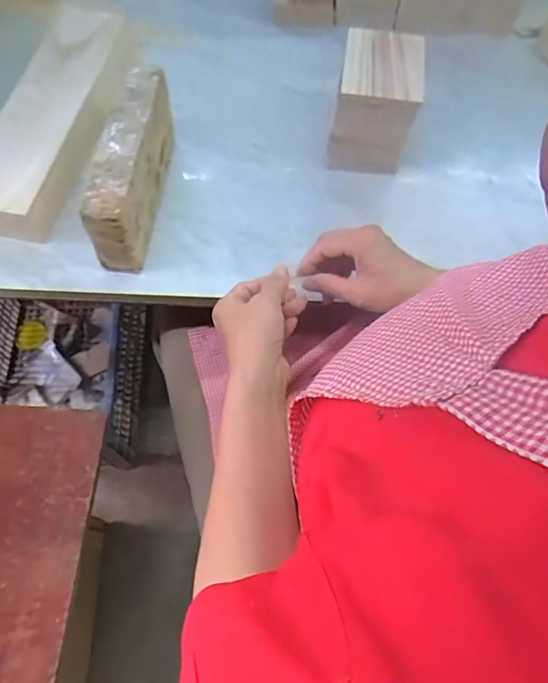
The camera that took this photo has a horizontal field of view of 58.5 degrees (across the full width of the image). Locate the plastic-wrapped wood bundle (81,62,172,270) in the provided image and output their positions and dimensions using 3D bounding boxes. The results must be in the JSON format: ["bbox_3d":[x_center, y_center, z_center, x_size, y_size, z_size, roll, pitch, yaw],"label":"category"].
[{"bbox_3d":[-0.152,-0.187,0.534,0.048,0.099,0.204,7,65,1],"label":"plastic-wrapped wood bundle"}]

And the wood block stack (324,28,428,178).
[{"bbox_3d":[0.119,-0.282,0.581,0.088,0.106,0.120,11,65,3],"label":"wood block stack"}]

